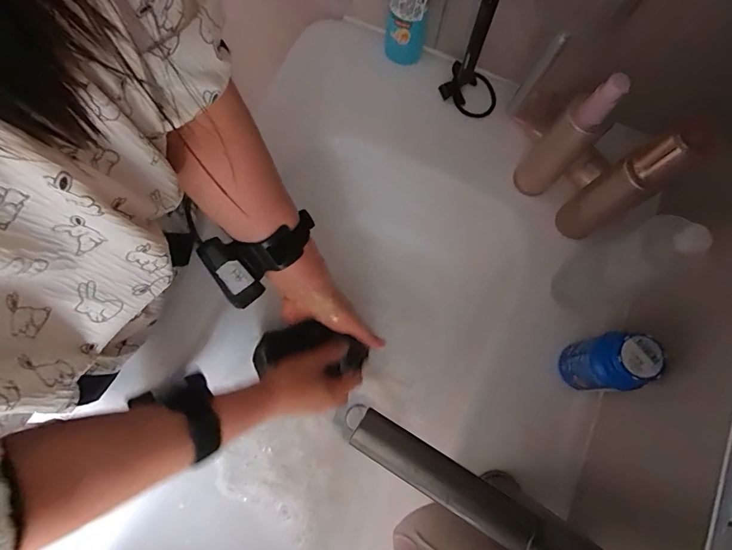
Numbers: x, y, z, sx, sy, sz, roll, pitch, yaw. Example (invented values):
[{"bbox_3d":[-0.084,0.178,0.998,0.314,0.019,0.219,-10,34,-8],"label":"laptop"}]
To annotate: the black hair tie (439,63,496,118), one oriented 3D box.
[{"bbox_3d":[0.127,-0.225,0.487,0.068,0.017,0.056,31,77,6],"label":"black hair tie"}]

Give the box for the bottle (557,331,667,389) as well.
[{"bbox_3d":[0.214,0.081,0.365,0.039,0.105,0.045,5,76,0],"label":"bottle"}]

